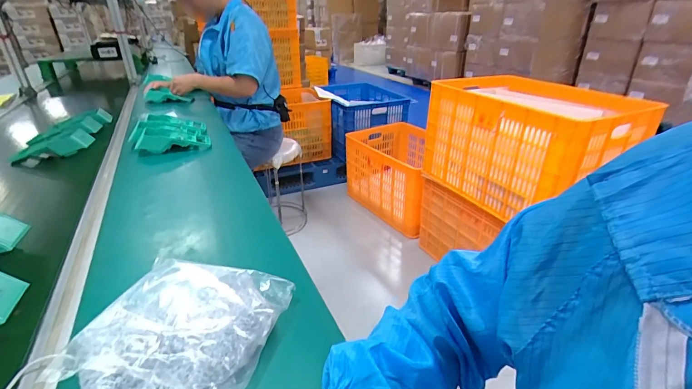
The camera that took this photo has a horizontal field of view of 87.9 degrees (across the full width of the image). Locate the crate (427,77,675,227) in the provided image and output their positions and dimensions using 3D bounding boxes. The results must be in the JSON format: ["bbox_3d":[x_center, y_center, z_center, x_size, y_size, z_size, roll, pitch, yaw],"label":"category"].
[{"bbox_3d":[0.706,-0.197,1.379,0.551,0.387,0.633,-13,31,-23],"label":"crate"}]

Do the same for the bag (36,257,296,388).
[{"bbox_3d":[-0.196,0.153,0.403,0.198,0.055,0.222,8,29,14],"label":"bag"}]

